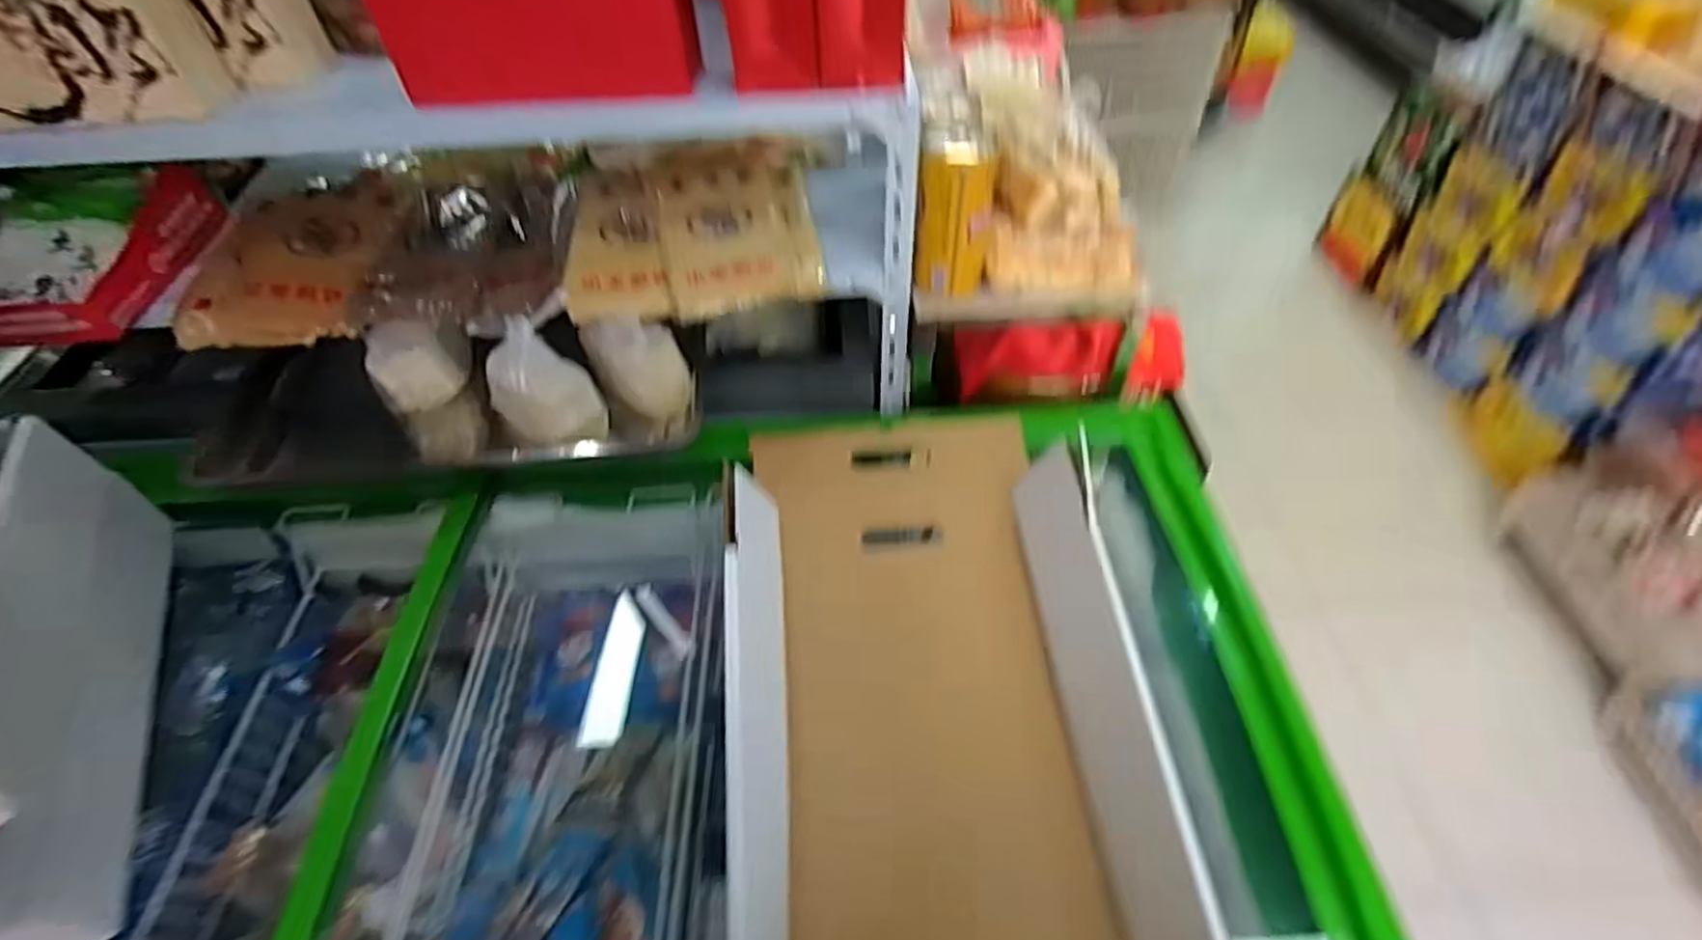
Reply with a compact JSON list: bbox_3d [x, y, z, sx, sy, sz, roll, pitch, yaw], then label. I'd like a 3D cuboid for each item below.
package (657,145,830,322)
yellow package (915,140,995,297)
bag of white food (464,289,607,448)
[{"bbox_3d":[-0.143,-0.318,0.944,0.200,0.039,0.320,-12,51,-7],"label":"package"},{"bbox_3d":[0.119,-0.286,0.851,0.078,0.169,0.062,15,53,15],"label":"yellow package"},{"bbox_3d":[-0.385,-0.119,0.890,0.130,0.139,0.141,-18,52,-12],"label":"bag of white food"}]

